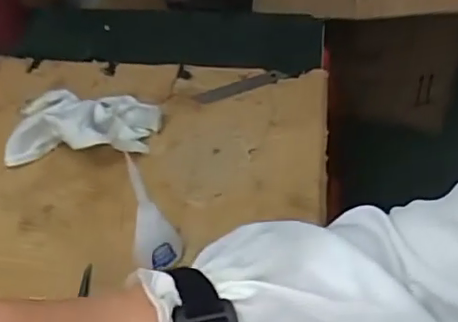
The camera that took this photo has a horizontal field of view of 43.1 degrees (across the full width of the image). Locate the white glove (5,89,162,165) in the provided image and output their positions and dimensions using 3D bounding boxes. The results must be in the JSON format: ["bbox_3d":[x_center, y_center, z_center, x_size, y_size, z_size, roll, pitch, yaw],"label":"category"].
[{"bbox_3d":[-0.129,-0.036,0.519,0.127,0.042,0.086,6,46,6],"label":"white glove"}]

